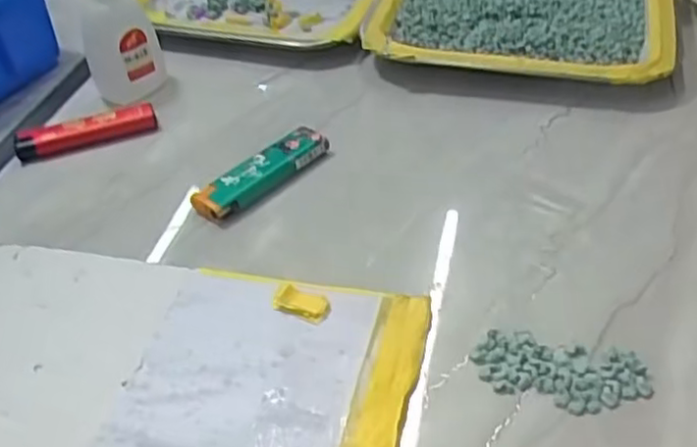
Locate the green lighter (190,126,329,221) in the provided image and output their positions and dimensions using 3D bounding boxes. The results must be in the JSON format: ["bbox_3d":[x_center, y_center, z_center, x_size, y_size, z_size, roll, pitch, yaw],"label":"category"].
[{"bbox_3d":[-0.045,-0.026,0.376,0.079,0.013,0.024,-33,48,-30],"label":"green lighter"}]

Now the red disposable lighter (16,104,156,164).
[{"bbox_3d":[-0.152,-0.054,0.414,0.079,0.012,0.017,-16,42,-13],"label":"red disposable lighter"}]

